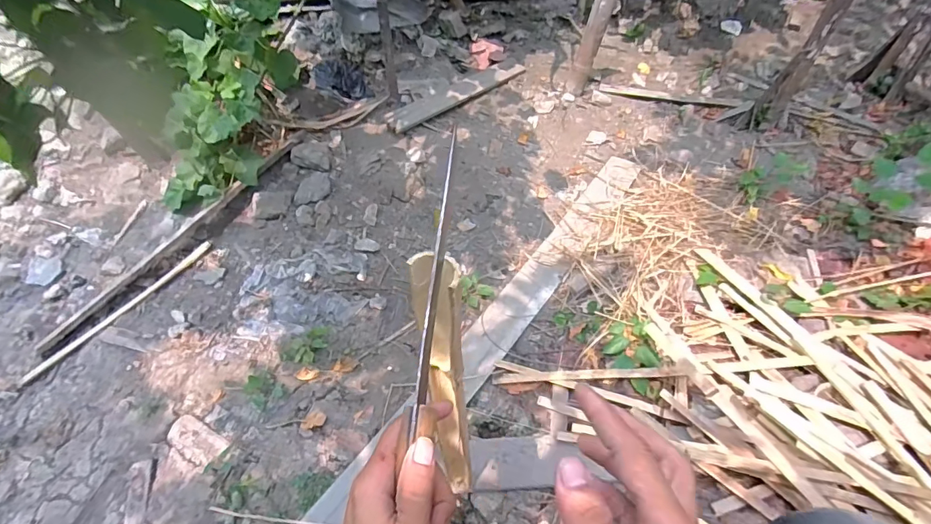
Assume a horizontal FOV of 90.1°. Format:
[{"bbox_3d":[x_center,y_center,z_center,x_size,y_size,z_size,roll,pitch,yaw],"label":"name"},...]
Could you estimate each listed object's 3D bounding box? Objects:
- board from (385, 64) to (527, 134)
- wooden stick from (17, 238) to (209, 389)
[{"bbox_3d":[-0.029,-0.598,1.655,0.554,0.013,0.094,-32,71,-19],"label":"board"},{"bbox_3d":[-0.878,0.113,1.198,0.026,0.009,0.511,23,53,25],"label":"wooden stick"}]

